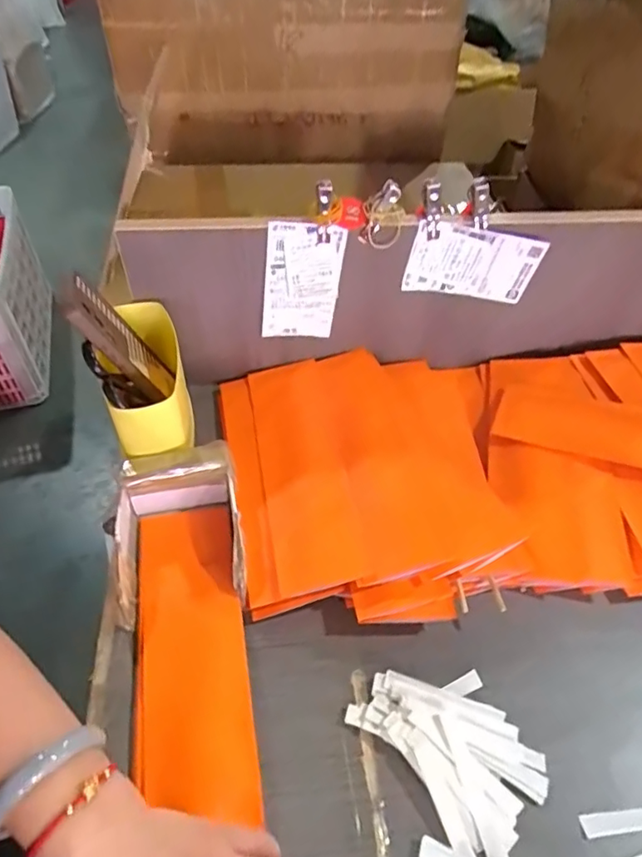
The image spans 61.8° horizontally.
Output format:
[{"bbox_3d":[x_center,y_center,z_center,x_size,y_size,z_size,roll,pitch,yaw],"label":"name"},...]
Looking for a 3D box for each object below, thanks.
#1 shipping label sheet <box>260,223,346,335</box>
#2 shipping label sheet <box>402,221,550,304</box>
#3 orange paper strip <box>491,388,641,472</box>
[{"bbox_3d":[-0.019,-0.146,0.547,0.080,0.131,0.004,-4,49,-6],"label":"shipping label sheet"},{"bbox_3d":[0.155,-0.168,0.549,0.133,0.079,0.007,2,49,-1],"label":"shipping label sheet"},{"bbox_3d":[0.324,0.010,0.543,0.278,0.007,0.081,13,55,20],"label":"orange paper strip"}]

